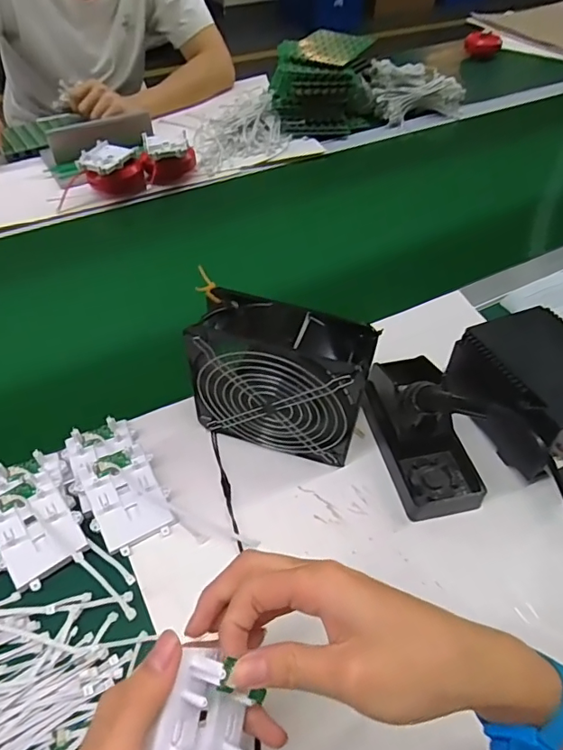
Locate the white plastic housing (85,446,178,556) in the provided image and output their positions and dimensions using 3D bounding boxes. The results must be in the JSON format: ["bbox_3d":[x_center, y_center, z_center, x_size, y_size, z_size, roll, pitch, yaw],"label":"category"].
[{"bbox_3d":[-0.139,0.111,0.458,0.062,0.018,0.085,-22,72,-21],"label":"white plastic housing"}]

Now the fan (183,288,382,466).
[{"bbox_3d":[-0.002,0.008,0.468,0.153,0.148,0.066,13,51,9],"label":"fan"}]

